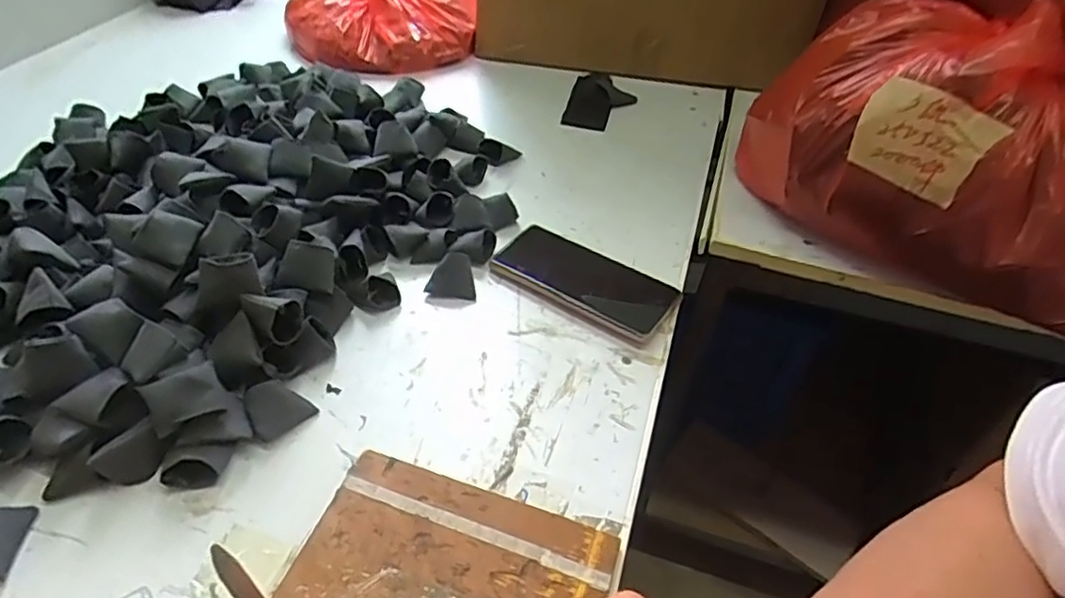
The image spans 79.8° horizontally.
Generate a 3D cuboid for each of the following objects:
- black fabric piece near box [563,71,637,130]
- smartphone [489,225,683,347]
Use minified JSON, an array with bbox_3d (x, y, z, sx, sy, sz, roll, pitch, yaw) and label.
[{"bbox_3d":[0.085,-0.250,0.802,0.077,0.030,0.107,14,45,9],"label":"black fabric piece near box"},{"bbox_3d":[0.044,-0.020,0.570,0.166,0.012,0.092,25,48,19],"label":"smartphone"}]

